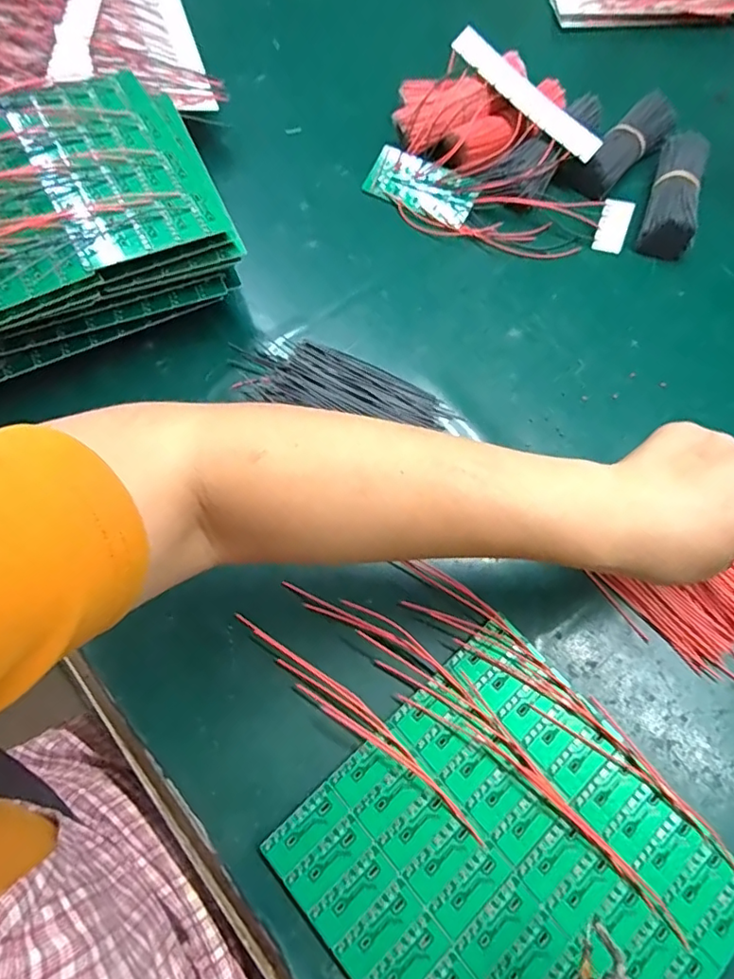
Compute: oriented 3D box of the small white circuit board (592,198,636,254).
[{"bbox_3d":[0.211,-0.224,0.480,0.025,0.041,0.004,14,24,9],"label":"small white circuit board"}]

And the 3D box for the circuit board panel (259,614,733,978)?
[{"bbox_3d":[0.079,0.205,0.302,0.188,0.004,0.197,-39,72,-17],"label":"circuit board panel"}]

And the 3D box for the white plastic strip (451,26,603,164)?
[{"bbox_3d":[0.140,-0.342,0.490,0.153,0.007,0.027,41,85,1],"label":"white plastic strip"}]

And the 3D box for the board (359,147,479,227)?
[{"bbox_3d":[0.048,-0.272,0.507,0.100,0.005,0.043,29,95,10],"label":"board"}]

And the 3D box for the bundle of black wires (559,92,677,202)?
[{"bbox_3d":[0.231,-0.309,0.511,0.042,0.031,0.125,40,73,15],"label":"bundle of black wires"}]

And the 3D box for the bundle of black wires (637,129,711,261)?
[{"bbox_3d":[0.268,-0.257,0.491,0.041,0.034,0.124,17,68,7],"label":"bundle of black wires"}]

